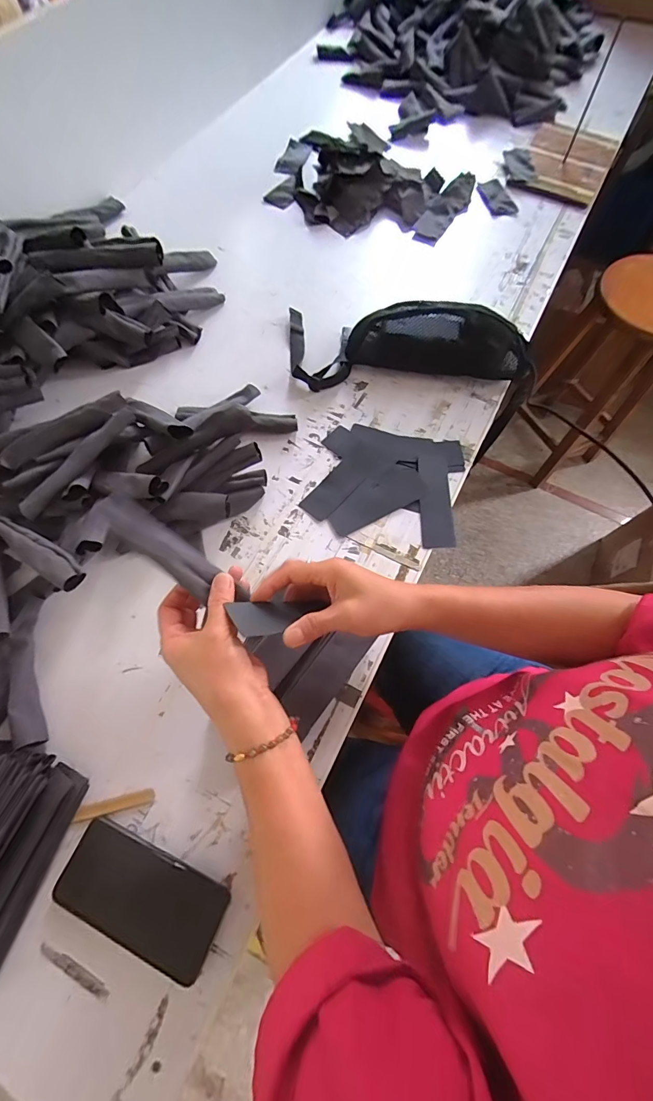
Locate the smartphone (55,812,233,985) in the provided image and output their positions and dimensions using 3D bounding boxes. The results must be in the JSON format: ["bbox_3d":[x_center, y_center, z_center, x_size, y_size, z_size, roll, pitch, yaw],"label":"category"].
[{"bbox_3d":[-0.185,0.345,0.414,0.163,0.012,0.080,23,69,8],"label":"smartphone"}]

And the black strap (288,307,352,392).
[{"bbox_3d":[-0.012,-0.339,0.694,0.103,0.029,0.167,0,68,-1],"label":"black strap"}]

